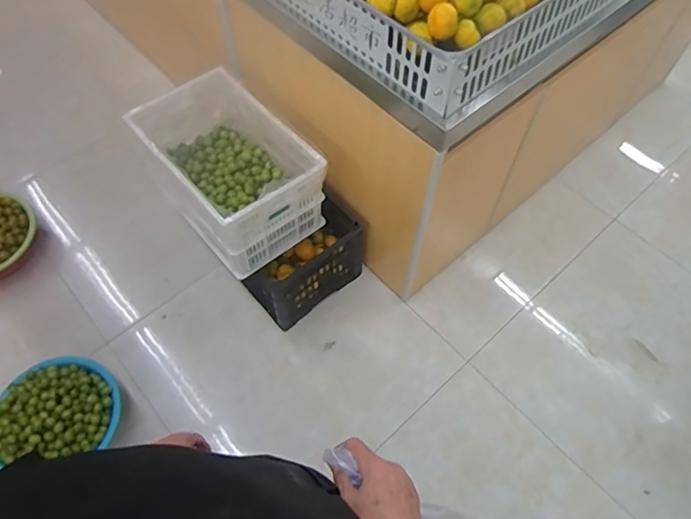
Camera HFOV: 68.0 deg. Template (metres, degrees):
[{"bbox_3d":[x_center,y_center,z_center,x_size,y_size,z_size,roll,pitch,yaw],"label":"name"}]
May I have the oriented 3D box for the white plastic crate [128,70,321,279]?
[{"bbox_3d":[-0.323,-0.242,1.410,0.326,0.260,0.485,-37,66,-19],"label":"white plastic crate"}]

